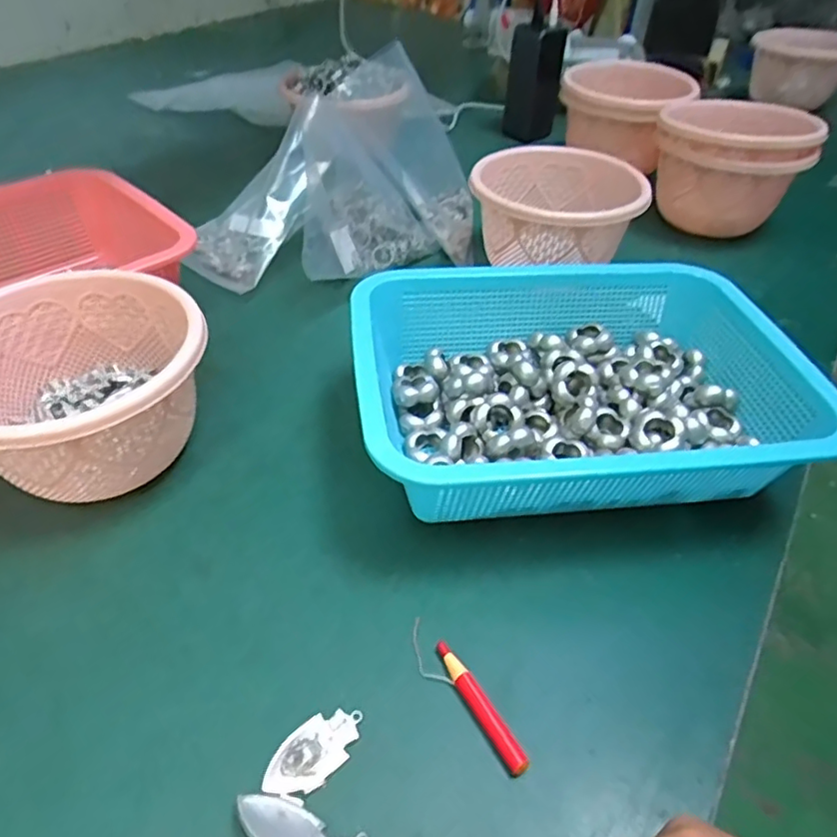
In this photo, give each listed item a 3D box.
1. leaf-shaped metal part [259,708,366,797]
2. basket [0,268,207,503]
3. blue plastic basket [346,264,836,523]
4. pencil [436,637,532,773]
[{"bbox_3d":[-0.045,0.144,0.264,0.046,0.007,0.024,-32,54,-30],"label":"leaf-shaped metal part"},{"bbox_3d":[-0.202,-0.015,0.364,0.135,0.087,0.146,2,45,-2],"label":"basket"},{"bbox_3d":[0.094,-0.016,0.386,0.267,0.079,0.194,-3,45,-7],"label":"blue plastic basket"},{"bbox_3d":[0.028,0.132,0.281,0.010,0.008,0.065,-23,50,-24],"label":"pencil"}]

